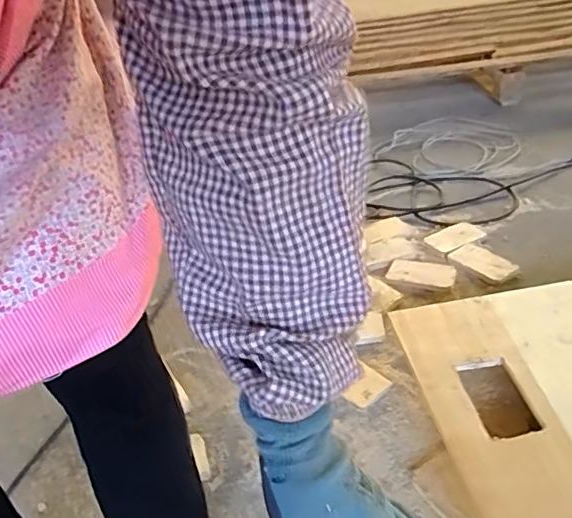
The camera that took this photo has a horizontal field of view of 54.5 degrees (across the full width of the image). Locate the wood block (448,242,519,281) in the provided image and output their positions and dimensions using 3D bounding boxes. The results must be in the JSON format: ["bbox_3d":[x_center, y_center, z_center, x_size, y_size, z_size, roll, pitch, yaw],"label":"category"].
[{"bbox_3d":[0.435,0.006,1.235,0.080,0.017,0.140,-22,37,-21],"label":"wood block"}]

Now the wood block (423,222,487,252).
[{"bbox_3d":[0.401,-0.054,1.318,0.145,0.010,0.075,-23,37,-21],"label":"wood block"}]

